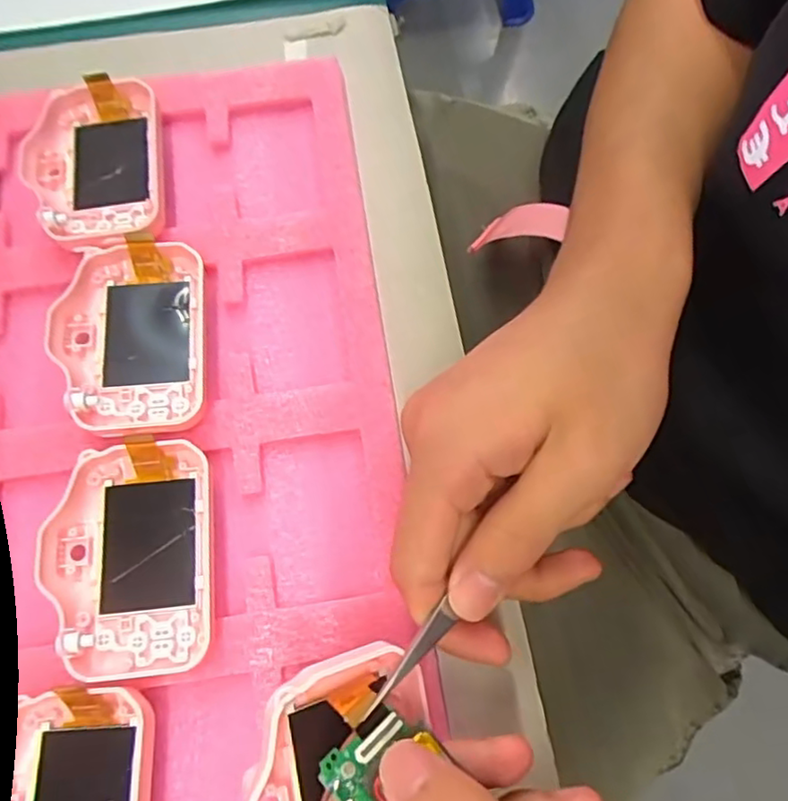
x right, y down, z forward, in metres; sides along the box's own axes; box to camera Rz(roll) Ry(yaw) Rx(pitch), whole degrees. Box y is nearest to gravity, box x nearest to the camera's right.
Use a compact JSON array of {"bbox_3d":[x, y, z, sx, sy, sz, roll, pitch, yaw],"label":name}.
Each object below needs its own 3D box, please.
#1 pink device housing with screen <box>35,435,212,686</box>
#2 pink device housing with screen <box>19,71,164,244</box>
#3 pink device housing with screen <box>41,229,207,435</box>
[{"bbox_3d":[-0.099,0.059,0.237,0.058,0.016,0.084,-6,71,-2],"label":"pink device housing with screen"},{"bbox_3d":[-0.138,-0.106,0.289,0.058,0.018,0.083,-7,71,-2],"label":"pink device housing with screen"},{"bbox_3d":[-0.112,-0.027,0.265,0.060,0.017,0.083,-5,71,-1],"label":"pink device housing with screen"}]

